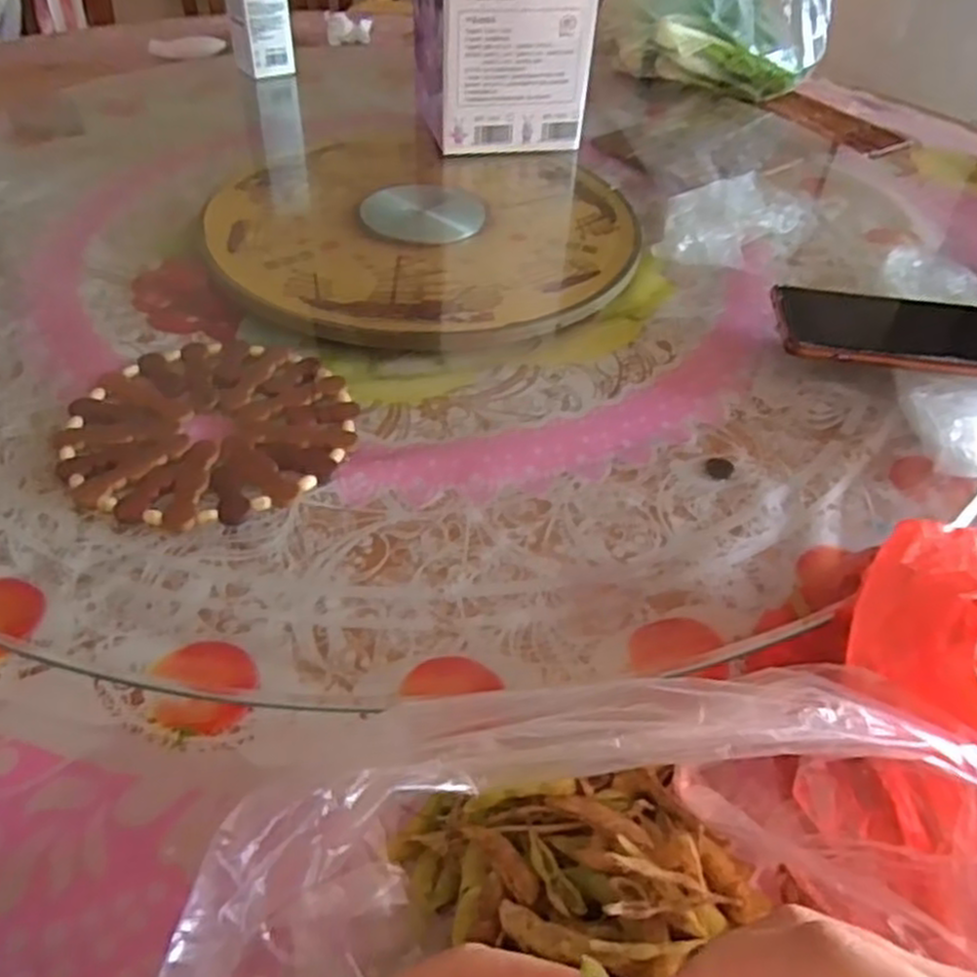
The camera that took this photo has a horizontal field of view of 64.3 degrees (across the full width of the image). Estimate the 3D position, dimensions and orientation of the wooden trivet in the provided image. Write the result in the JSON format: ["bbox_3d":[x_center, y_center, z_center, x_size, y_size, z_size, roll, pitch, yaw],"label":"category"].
[{"bbox_3d":[-0.157,-0.035,0.444,0.153,0.011,0.151,-18,49,-21],"label":"wooden trivet"}]

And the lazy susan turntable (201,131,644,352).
[{"bbox_3d":[-0.048,-0.205,0.601,0.316,0.023,0.322,1,45,-1],"label":"lazy susan turntable"}]

